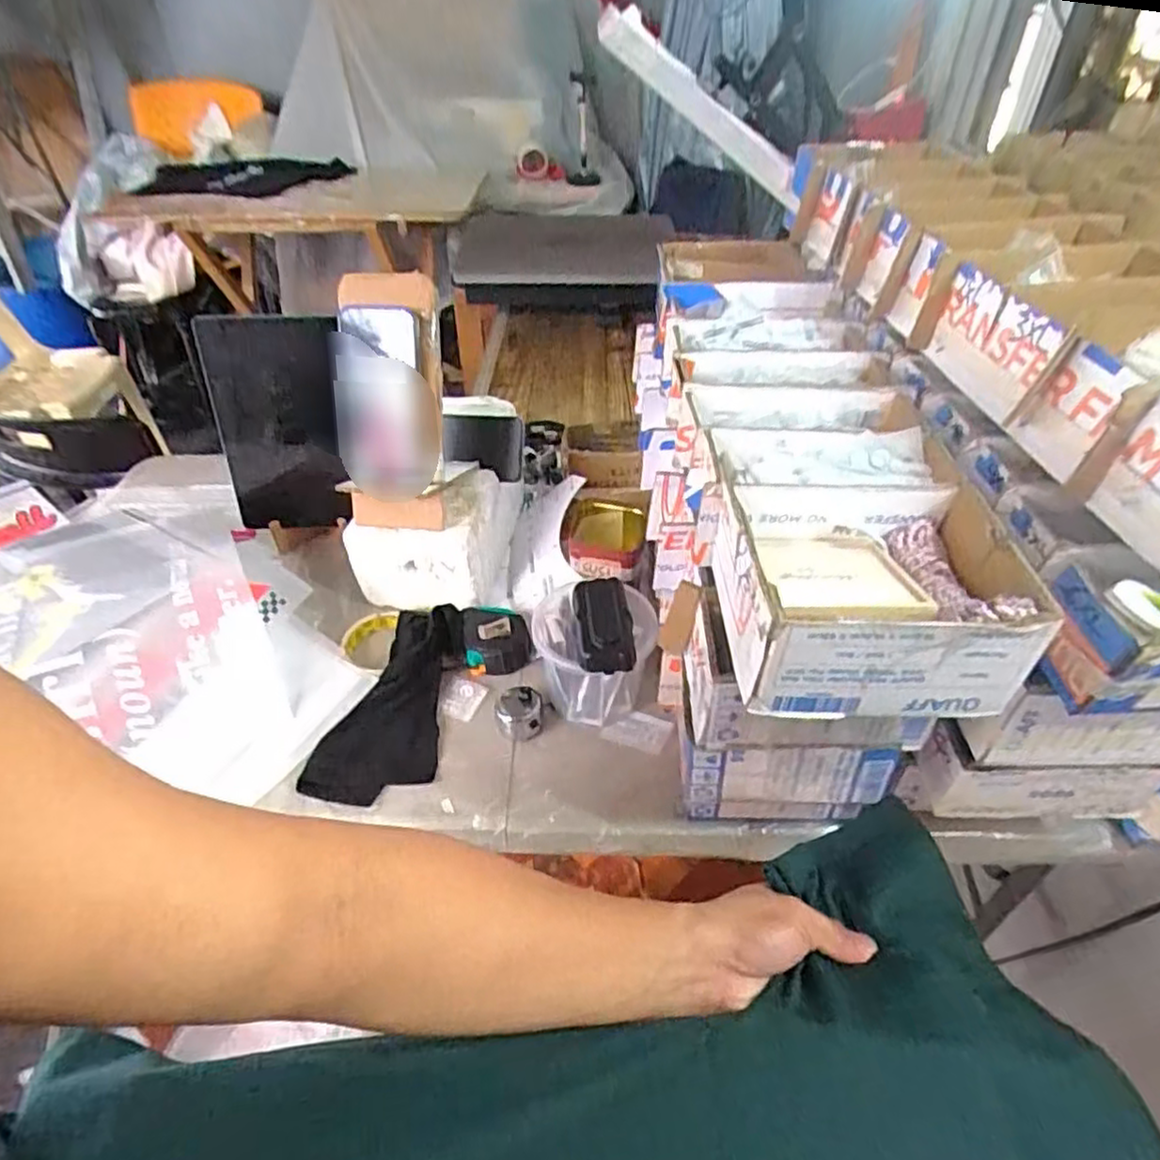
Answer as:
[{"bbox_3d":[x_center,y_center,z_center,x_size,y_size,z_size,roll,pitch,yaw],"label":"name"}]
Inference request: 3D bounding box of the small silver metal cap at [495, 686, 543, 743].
[{"bbox_3d":[-0.059,0.127,0.693,0.045,0.034,0.046,-3,42,-4],"label":"small silver metal cap"}]

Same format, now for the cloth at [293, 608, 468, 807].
[{"bbox_3d":[-0.175,0.127,0.714,0.112,0.032,0.218,15,59,16],"label":"cloth"}]

